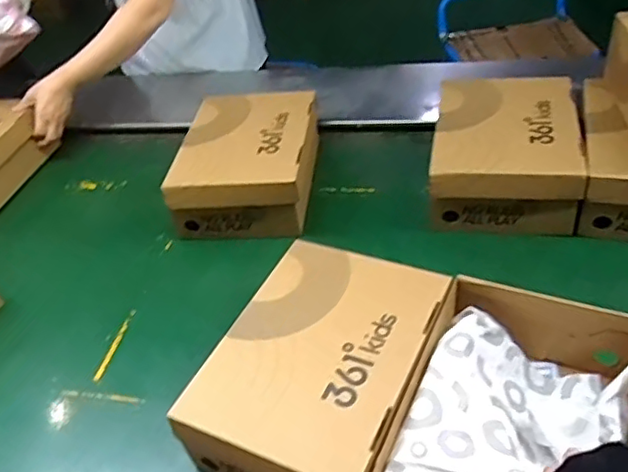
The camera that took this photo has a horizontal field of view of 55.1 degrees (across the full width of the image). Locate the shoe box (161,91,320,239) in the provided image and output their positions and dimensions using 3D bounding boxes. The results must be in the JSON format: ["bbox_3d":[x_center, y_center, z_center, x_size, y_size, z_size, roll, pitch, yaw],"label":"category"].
[{"bbox_3d":[-0.108,-0.129,1.030,0.216,0.115,0.263,-1,39,8],"label":"shoe box"}]

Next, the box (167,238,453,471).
[{"bbox_3d":[0.011,0.151,0.680,0.208,0.102,0.291,13,43,24],"label":"box"}]

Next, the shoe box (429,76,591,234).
[{"bbox_3d":[0.308,-0.139,0.973,0.207,0.126,0.273,4,40,14],"label":"shoe box"}]

